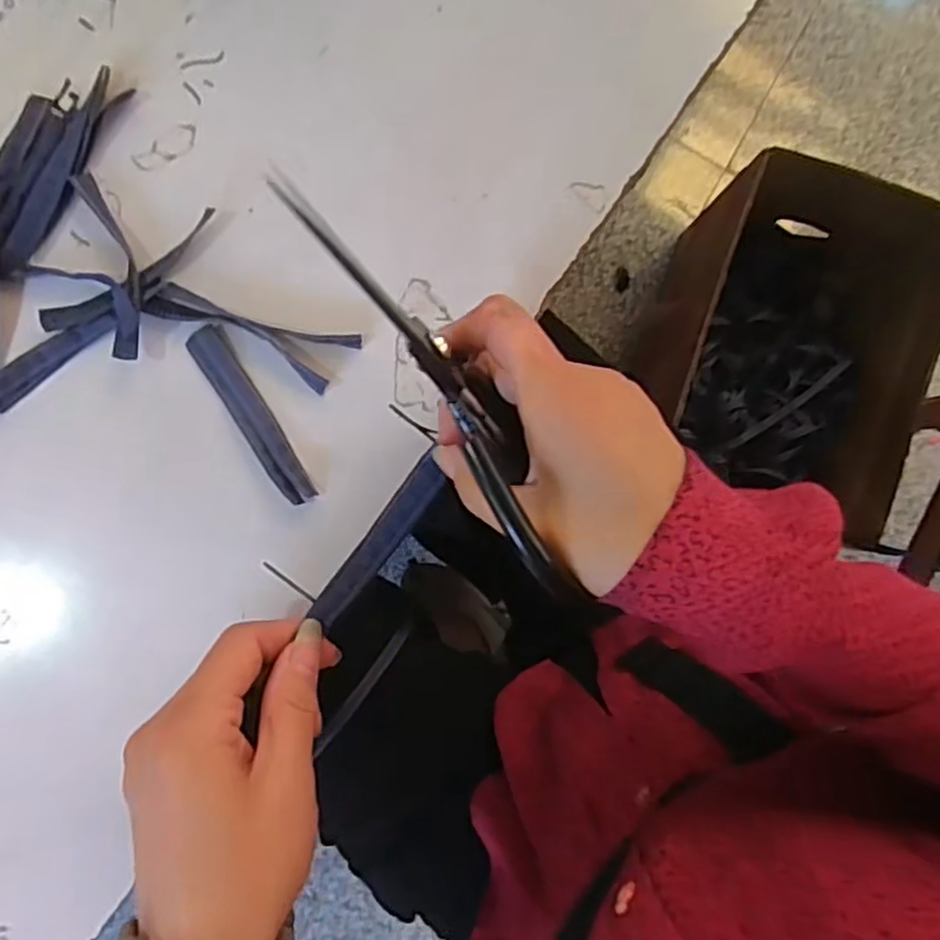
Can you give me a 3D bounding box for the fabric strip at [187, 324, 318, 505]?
[{"bbox_3d":[-0.096,-0.024,0.322,0.016,0.006,0.088,-32,91,-4],"label":"fabric strip"}]

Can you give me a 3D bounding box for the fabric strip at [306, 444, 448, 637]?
[{"bbox_3d":[-0.037,0.030,0.301,0.014,0.004,0.082,36,89,-4],"label":"fabric strip"}]

